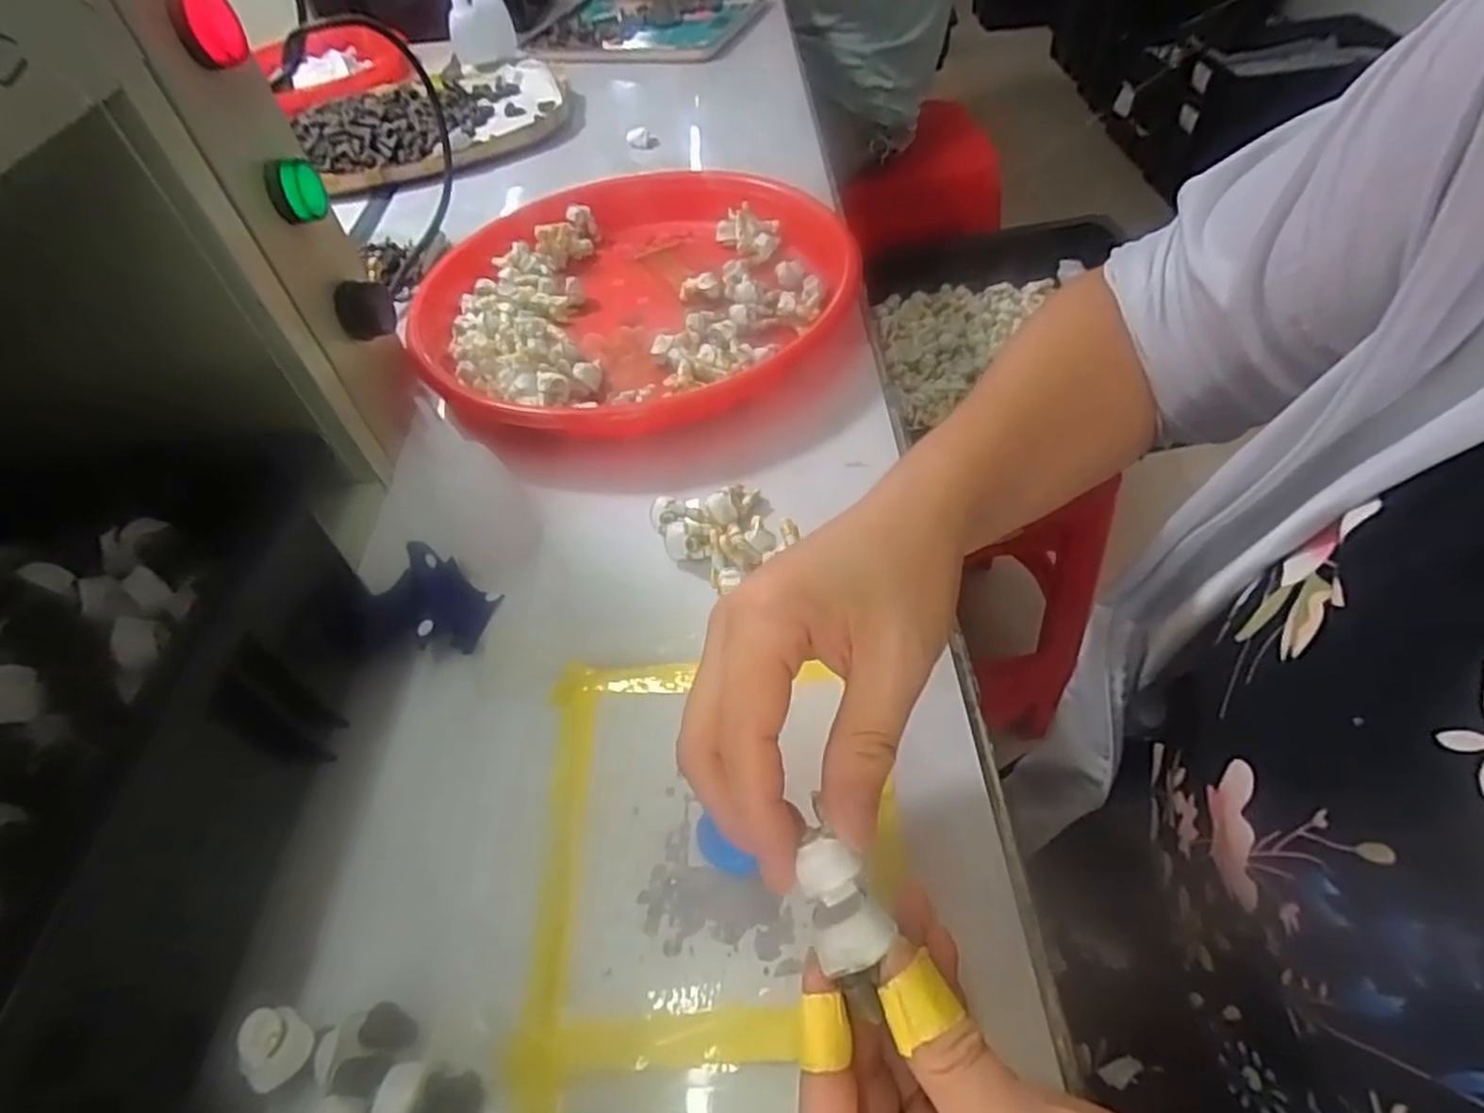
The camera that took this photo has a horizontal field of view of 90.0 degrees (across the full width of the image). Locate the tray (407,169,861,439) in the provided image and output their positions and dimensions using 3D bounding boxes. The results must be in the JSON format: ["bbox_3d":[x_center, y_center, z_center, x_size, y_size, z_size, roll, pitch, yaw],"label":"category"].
[{"bbox_3d":[-0.073,-0.185,0.506,0.290,0.039,0.281,-23,52,-13],"label":"tray"}]

